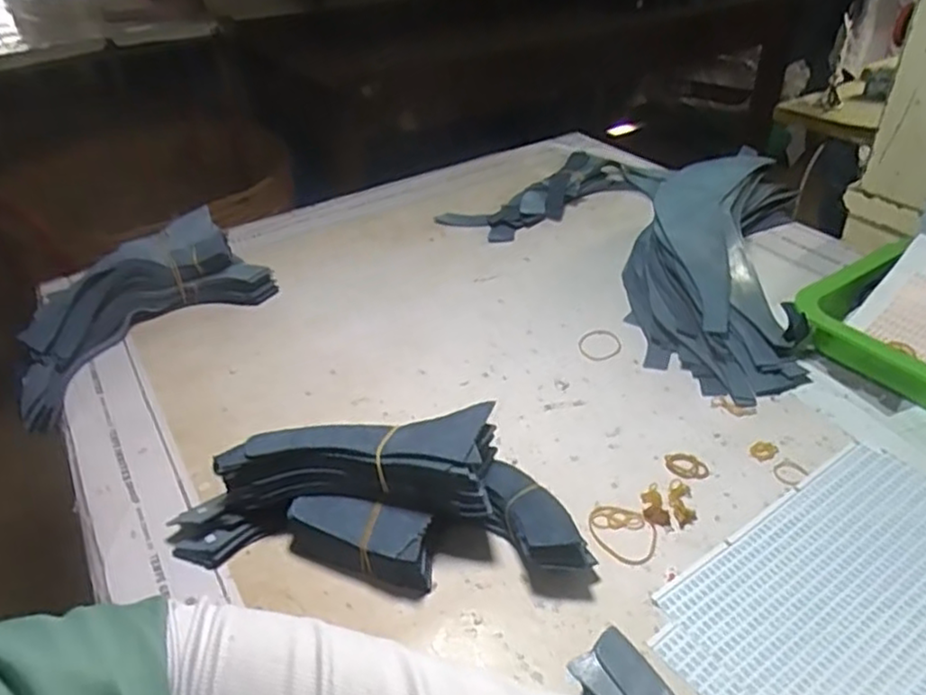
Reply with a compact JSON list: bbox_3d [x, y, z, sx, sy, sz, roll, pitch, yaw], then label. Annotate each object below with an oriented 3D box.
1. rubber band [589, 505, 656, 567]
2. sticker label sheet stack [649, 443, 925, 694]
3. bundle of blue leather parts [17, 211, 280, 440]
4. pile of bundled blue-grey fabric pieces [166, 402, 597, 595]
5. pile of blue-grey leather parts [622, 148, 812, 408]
[{"bbox_3d":[0.100,0.115,0.430,0.038,0.004,0.044,-25,41,-27],"label":"rubber band"},{"bbox_3d":[0.232,0.143,0.376,0.223,0.010,0.162,-25,41,-26],"label":"sticker label sheet stack"},{"bbox_3d":[-0.303,-0.039,0.616,0.116,0.073,0.234,23,44,32],"label":"bundle of blue leather parts"},{"bbox_3d":[-0.056,0.092,0.422,0.240,0.067,0.086,-2,36,3],"label":"pile of bundled blue-grey fabric pieces"},{"bbox_3d":[0.237,-0.091,0.648,0.146,0.065,0.342,8,38,16],"label":"pile of blue-grey leather parts"}]

